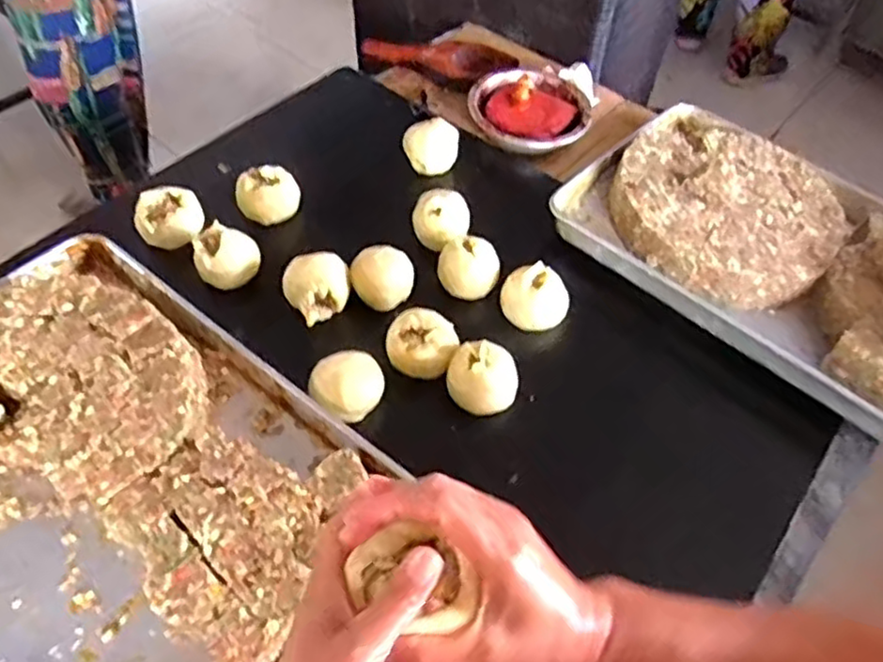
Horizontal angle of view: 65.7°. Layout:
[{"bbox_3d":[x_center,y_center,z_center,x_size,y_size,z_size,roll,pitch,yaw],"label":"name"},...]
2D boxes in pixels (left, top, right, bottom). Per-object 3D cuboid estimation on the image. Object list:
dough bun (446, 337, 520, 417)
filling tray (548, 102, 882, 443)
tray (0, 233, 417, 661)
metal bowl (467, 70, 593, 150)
[{"bbox_3d":[0.045,0.055,0.757,0.078,0.059,0.066,14,54,6],"label":"dough bun"},{"bbox_3d":[0.483,-0.106,0.883,0.610,0.103,0.381,37,60,20],"label":"filling tray"},{"bbox_3d":[-0.330,0.158,0.656,0.598,0.064,0.406,34,59,18],"label":"tray"},{"bbox_3d":[0.140,-0.343,1.065,0.186,0.042,0.186,2,54,-3],"label":"metal bowl"}]

